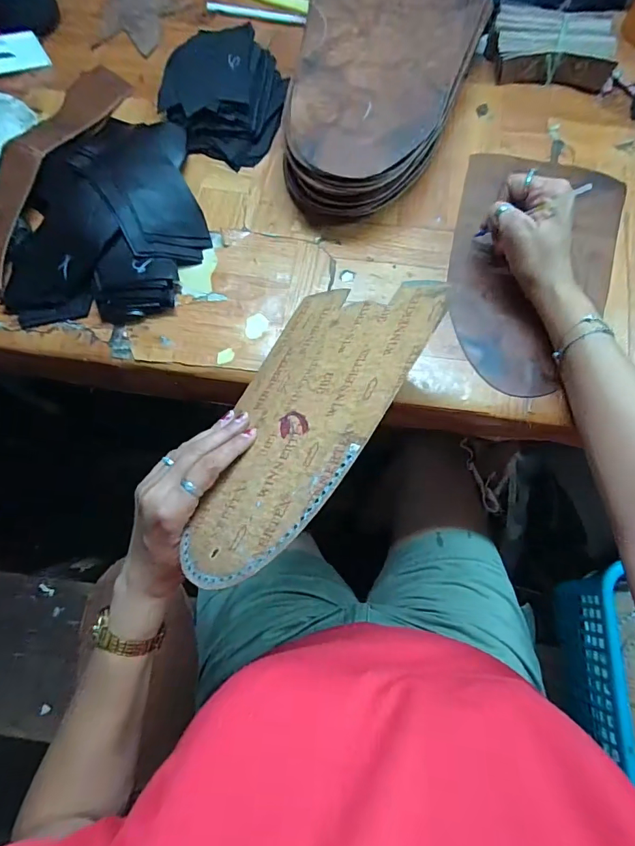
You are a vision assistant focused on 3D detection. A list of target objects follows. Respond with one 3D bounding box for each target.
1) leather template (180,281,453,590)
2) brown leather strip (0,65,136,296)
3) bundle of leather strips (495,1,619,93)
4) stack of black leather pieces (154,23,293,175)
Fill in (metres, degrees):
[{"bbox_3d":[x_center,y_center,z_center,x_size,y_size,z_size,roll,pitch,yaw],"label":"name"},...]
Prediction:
[{"bbox_3d":[-0.013,-0.006,0.332,0.155,0.004,0.264,8,61,42],"label":"leather template"},{"bbox_3d":[-0.307,-0.283,0.472,0.073,0.024,0.328,17,74,7],"label":"brown leather strip"},{"bbox_3d":[0.270,-0.436,0.501,0.133,0.038,0.087,11,73,6],"label":"bundle of leather strips"},{"bbox_3d":[-0.108,-0.378,0.489,0.135,0.043,0.161,14,73,6],"label":"stack of black leather pieces"}]

